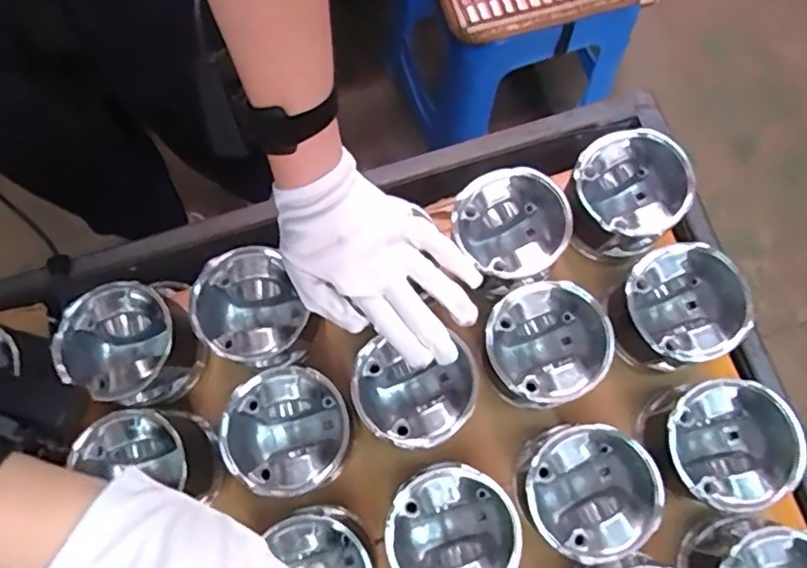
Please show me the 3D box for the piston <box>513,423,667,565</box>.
[{"bbox_3d":[0.136,0.159,0.475,0.093,0.085,0.090,0,77,0],"label":"piston"}]

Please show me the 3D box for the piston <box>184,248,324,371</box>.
[{"bbox_3d":[-0.124,0.024,0.511,0.085,0.065,0.096,-31,78,-7],"label":"piston"}]

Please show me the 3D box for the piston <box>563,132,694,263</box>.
[{"bbox_3d":[0.185,-0.072,0.525,0.090,0.069,0.093,0,77,0],"label":"piston"}]

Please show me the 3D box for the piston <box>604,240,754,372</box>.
[{"bbox_3d":[0.218,0.021,0.498,0.102,0.065,0.087,-36,79,-8],"label":"piston"}]

